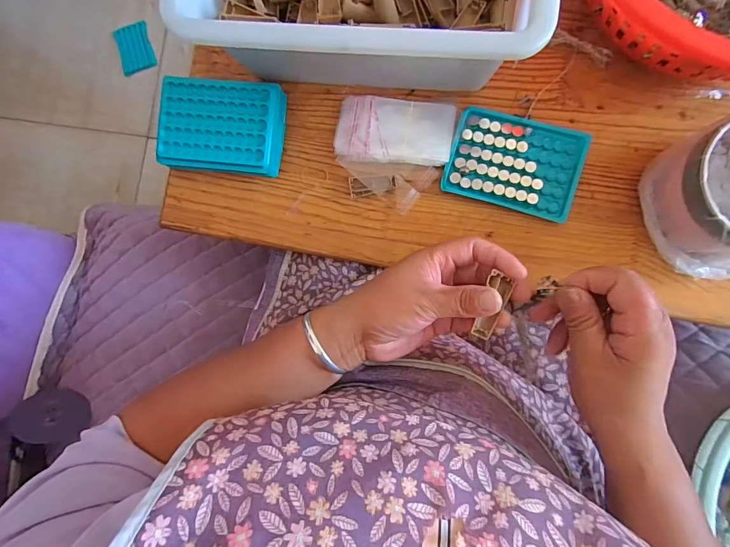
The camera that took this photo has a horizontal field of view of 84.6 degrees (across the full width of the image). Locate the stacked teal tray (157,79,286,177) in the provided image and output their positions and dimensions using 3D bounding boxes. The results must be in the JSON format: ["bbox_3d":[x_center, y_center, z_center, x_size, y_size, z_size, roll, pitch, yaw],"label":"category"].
[{"bbox_3d":[-0.158,-0.159,0.438,0.131,0.031,0.094,6,88,6],"label":"stacked teal tray"}]

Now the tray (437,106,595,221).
[{"bbox_3d":[0.156,-0.116,0.418,0.130,0.008,0.095,17,89,6],"label":"tray"}]

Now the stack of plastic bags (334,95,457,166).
[{"bbox_3d":[0.031,-0.153,0.430,0.123,0.008,0.069,6,88,6],"label":"stack of plastic bags"}]

